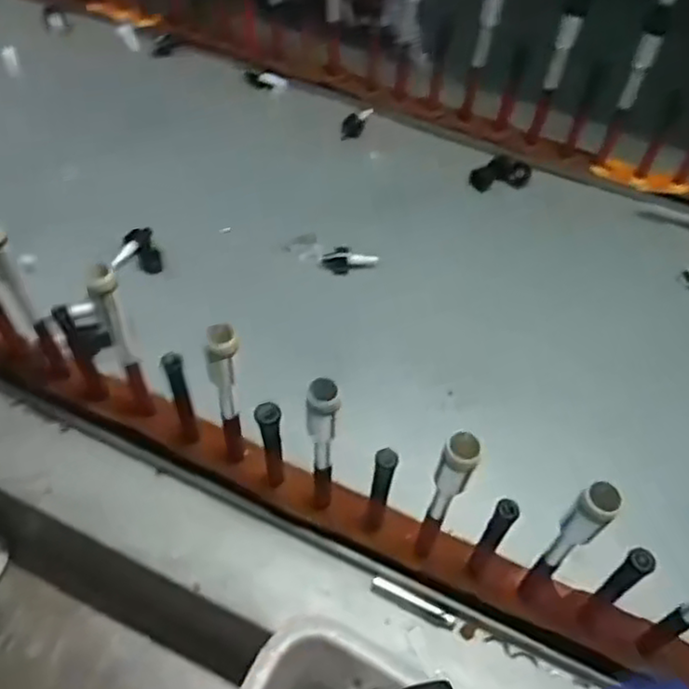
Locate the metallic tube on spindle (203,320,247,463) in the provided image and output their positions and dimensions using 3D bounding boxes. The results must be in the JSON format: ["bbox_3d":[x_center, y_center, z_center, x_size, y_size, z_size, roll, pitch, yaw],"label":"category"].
[{"bbox_3d":[-0.098,0.055,0.600,0.026,0.215,0.019,-12,55,-11],"label":"metallic tube on spindle"}]

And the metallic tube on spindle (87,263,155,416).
[{"bbox_3d":[-0.199,0.004,0.630,0.021,0.200,0.026,-16,56,-14],"label":"metallic tube on spindle"}]

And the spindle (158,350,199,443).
[{"bbox_3d":[-0.150,0.054,0.639,0.017,0.140,0.015,-16,56,-14],"label":"spindle"}]

